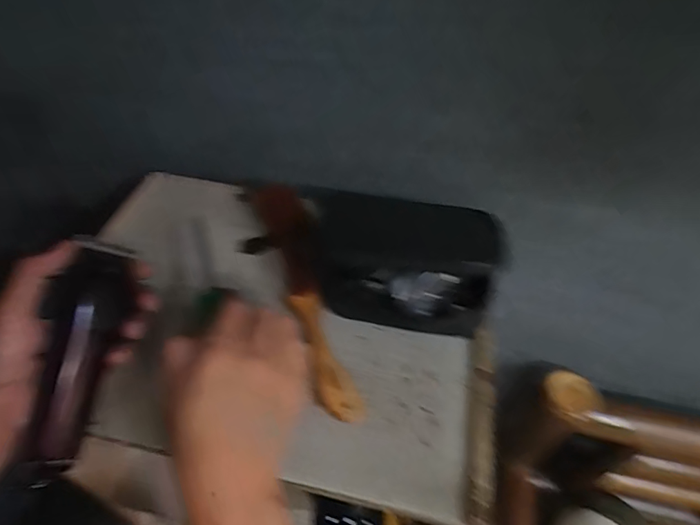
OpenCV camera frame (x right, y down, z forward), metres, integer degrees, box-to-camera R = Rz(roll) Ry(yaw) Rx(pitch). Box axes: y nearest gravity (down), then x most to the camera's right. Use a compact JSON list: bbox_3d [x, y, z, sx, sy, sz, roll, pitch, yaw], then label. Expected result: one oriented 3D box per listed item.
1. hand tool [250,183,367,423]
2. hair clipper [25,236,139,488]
[{"bbox_3d":[-0.048,0.015,0.437,0.046,0.024,0.288,-11,49,-14],"label":"hand tool"},{"bbox_3d":[-0.204,0.072,0.337,0.040,0.034,0.177,8,81,3],"label":"hair clipper"}]

